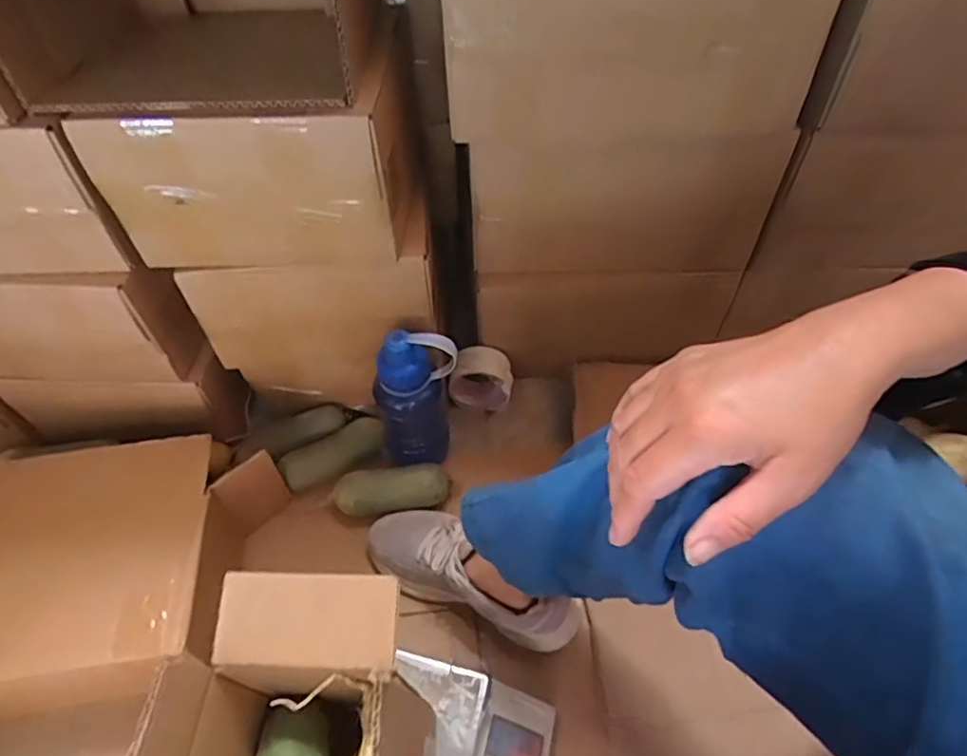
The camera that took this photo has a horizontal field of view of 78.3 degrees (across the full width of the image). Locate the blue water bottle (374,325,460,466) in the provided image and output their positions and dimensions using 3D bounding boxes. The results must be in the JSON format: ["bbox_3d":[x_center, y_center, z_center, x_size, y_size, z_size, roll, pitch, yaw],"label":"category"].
[{"bbox_3d":[-0.080,0.032,0.718,0.099,0.215,0.074,-27,58,-19],"label":"blue water bottle"}]

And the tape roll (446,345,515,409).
[{"bbox_3d":[-0.002,0.001,0.848,0.088,0.085,0.051,8,54,6],"label":"tape roll"}]

